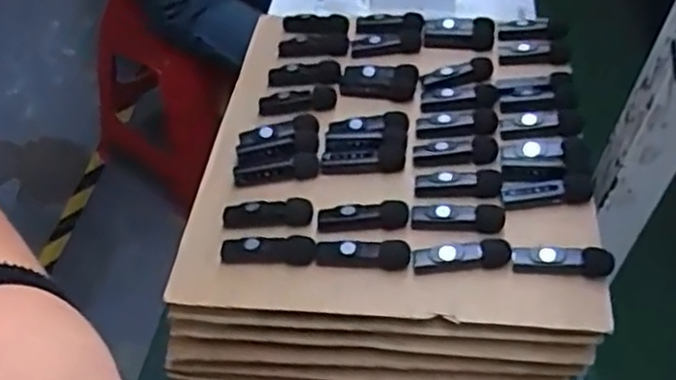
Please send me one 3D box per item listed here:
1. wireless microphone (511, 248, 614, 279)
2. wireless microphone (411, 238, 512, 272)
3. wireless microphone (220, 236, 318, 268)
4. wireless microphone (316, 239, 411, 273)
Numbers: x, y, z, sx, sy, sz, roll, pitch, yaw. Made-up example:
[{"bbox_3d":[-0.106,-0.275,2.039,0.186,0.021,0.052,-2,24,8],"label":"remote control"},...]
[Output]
[{"bbox_3d":[0.148,0.048,0.471,0.061,0.020,0.014,9,47,2],"label":"wireless microphone"},{"bbox_3d":[0.083,0.043,0.479,0.065,0.020,0.014,1,47,-5],"label":"wireless microphone"},{"bbox_3d":[-0.049,0.043,0.498,0.067,0.021,0.016,7,47,3],"label":"wireless microphone"},{"bbox_3d":[0.017,0.044,0.488,0.063,0.019,0.014,9,47,2],"label":"wireless microphone"}]

